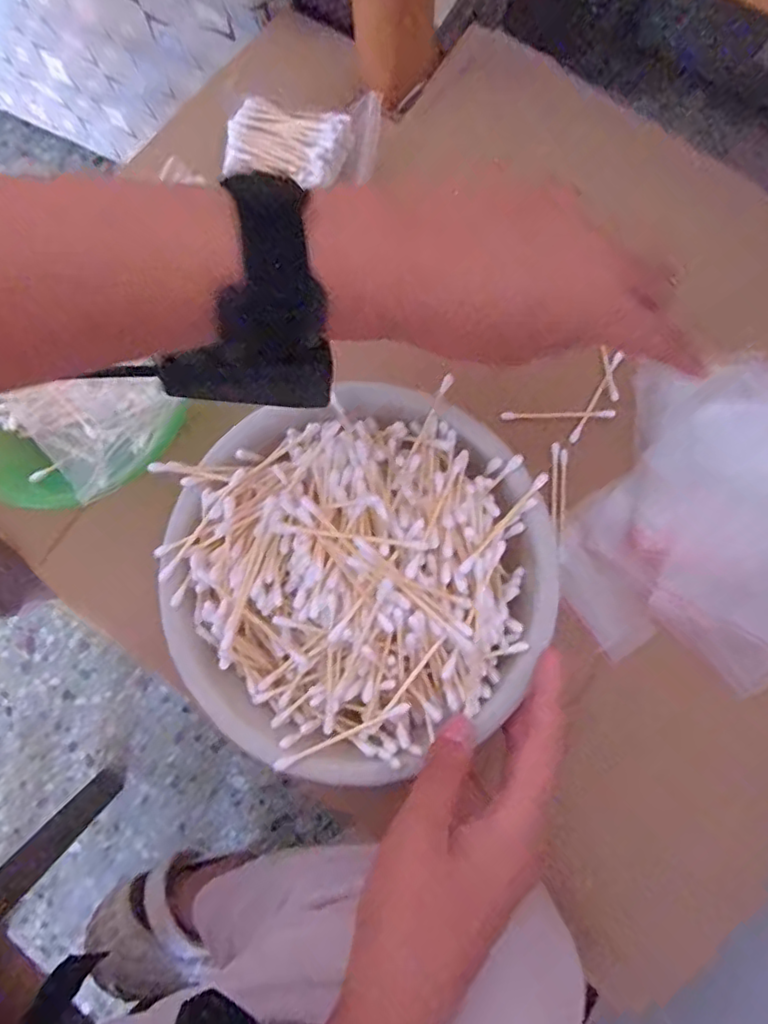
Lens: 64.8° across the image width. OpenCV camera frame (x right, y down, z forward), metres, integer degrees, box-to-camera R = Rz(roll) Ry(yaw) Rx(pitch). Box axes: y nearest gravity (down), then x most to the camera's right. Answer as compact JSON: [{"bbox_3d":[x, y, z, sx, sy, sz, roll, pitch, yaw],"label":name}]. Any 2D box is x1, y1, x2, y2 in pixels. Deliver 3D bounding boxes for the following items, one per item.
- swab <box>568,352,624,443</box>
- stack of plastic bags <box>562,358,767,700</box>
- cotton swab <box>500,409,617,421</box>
[{"bbox_3d":[0.134,-0.072,0.380,0.005,0.004,0.068,30,80,6],"label":"swab"},{"bbox_3d":[0.205,0.011,0.351,0.165,0.031,0.175,27,79,5],"label":"stack of plastic bags"},{"bbox_3d":[0.108,-0.061,0.377,0.068,0.008,0.006,1,78,0],"label":"cotton swab"}]

